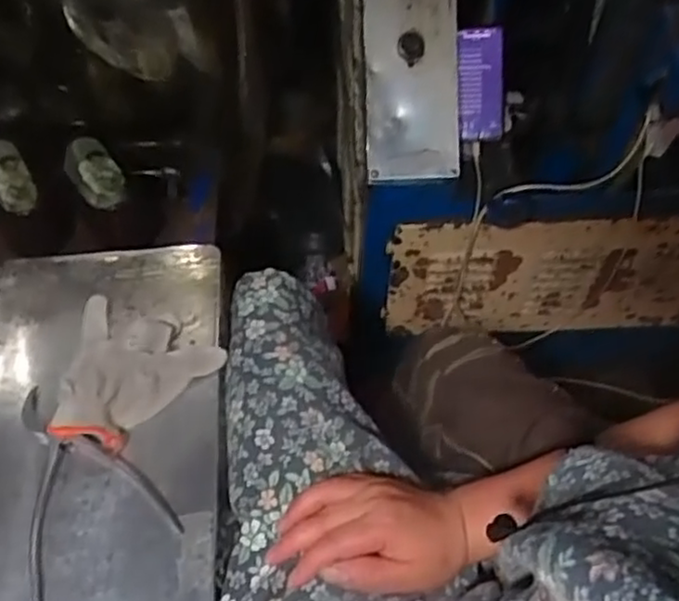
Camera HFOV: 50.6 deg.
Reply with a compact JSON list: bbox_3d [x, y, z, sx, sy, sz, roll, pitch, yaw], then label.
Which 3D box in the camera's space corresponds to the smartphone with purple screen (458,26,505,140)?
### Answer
[{"bbox_3d":[0.207,-0.316,1.048,0.064,0.025,0.156,-2,95,1],"label":"smartphone with purple screen"}]

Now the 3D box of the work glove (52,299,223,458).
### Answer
[{"bbox_3d":[-0.193,0.068,0.646,0.140,0.034,0.134,15,58,13],"label":"work glove"}]

